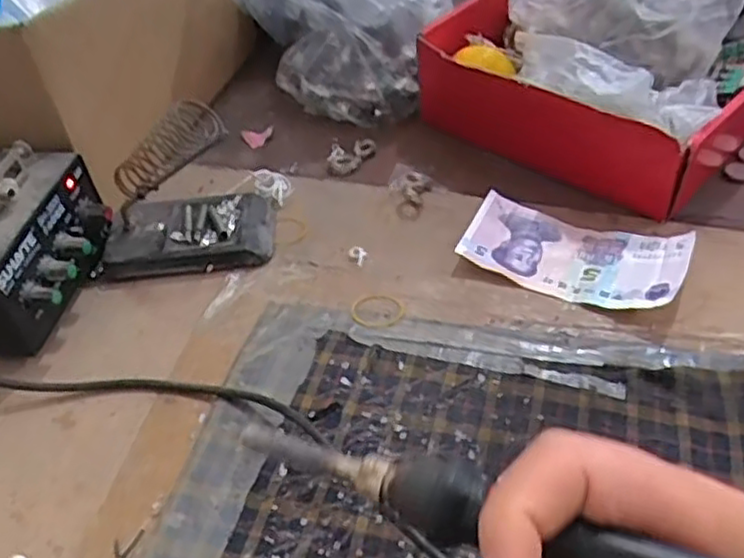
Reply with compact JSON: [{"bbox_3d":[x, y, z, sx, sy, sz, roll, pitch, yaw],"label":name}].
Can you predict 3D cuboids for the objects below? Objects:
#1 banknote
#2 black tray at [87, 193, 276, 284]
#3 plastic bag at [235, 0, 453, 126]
[{"bbox_3d":[0.124,-0.018,0.441,0.127,0.019,0.065,15,49,21],"label":"banknote"},{"bbox_3d":[-0.123,-0.030,0.481,0.111,0.020,0.063,-6,44,1],"label":"black tray"},{"bbox_3d":[-0.033,-0.223,0.569,0.096,0.164,0.153,-32,49,-23],"label":"plastic bag"}]

